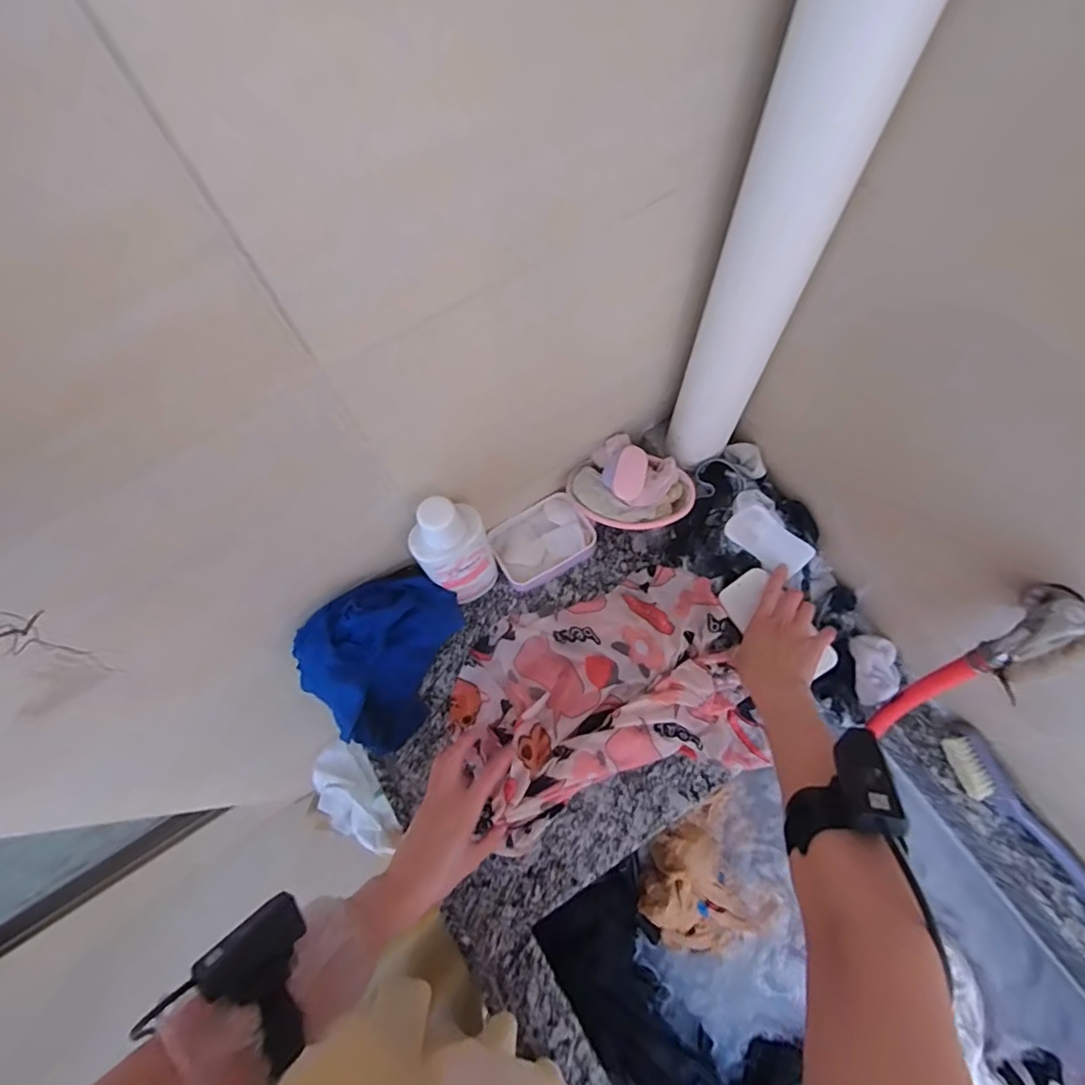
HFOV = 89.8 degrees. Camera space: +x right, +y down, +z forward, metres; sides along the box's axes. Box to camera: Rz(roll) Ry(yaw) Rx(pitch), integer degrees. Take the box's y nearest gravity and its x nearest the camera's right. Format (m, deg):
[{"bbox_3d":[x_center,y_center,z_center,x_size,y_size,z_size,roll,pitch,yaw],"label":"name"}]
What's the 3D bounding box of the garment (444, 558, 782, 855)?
[{"bbox_3d":[0.073,0.176,0.638,0.328,0.045,0.240,-17,68,-4],"label":"garment"}]

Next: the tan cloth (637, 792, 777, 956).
[{"bbox_3d":[0.198,0.421,0.663,0.152,0.060,0.150,-26,69,-7],"label":"tan cloth"}]

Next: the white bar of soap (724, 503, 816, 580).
[{"bbox_3d":[0.282,-0.003,0.678,0.100,0.020,0.052,39,109,14],"label":"white bar of soap"}]

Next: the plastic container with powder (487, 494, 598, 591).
[{"bbox_3d":[0.001,-0.003,0.710,0.128,0.037,0.089,-31,70,-9],"label":"plastic container with powder"}]

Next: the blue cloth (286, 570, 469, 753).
[{"bbox_3d":[-0.196,0.126,0.624,0.139,0.117,0.189,20,70,11],"label":"blue cloth"}]

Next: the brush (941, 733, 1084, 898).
[{"bbox_3d":[0.516,0.307,0.575,0.044,0.051,0.220,-33,70,-10],"label":"brush"}]

